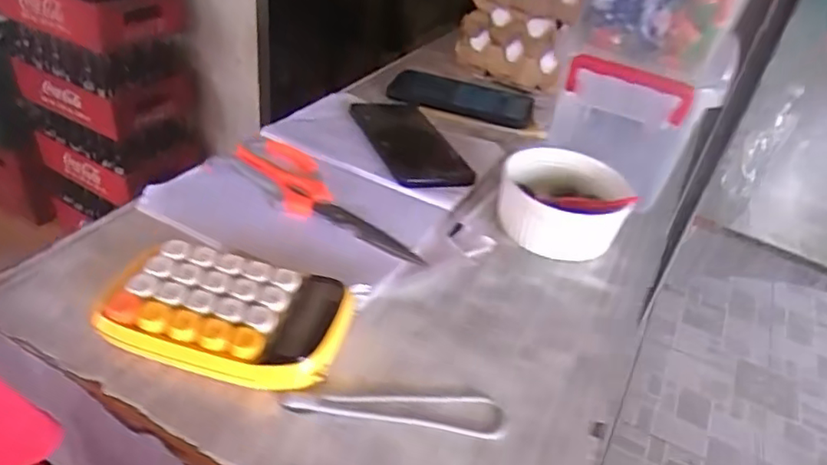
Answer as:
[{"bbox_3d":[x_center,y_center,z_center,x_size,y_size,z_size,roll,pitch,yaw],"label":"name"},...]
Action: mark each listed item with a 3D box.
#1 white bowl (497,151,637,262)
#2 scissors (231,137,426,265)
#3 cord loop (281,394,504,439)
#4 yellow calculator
[{"bbox_3d":[0.130,-0.027,0.527,0.106,0.049,0.115,7,35,-5],"label":"white bowl"},{"bbox_3d":[-0.081,-0.030,0.493,0.061,0.025,0.203,-22,46,-38],"label":"scissors"},{"bbox_3d":[-0.009,0.100,0.351,0.129,0.004,0.026,10,41,-4],"label":"cord loop"},{"bbox_3d":[-0.111,0.049,0.369,0.139,0.023,0.080,14,35,5],"label":"yellow calculator"}]

